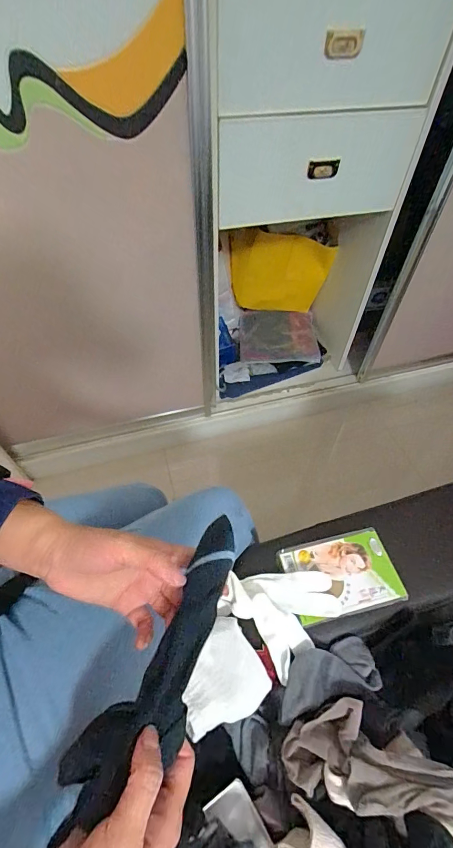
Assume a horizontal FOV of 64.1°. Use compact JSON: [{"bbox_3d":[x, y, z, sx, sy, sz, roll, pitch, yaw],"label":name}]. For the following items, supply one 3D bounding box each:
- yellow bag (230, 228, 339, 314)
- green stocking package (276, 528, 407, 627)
[{"bbox_3d":[0.190,-0.542,1.331,0.357,0.312,0.085,14,53,10],"label":"yellow bag"},{"bbox_3d":[0.139,0.180,0.437,0.129,0.017,0.089,-10,53,-9],"label":"green stocking package"}]

